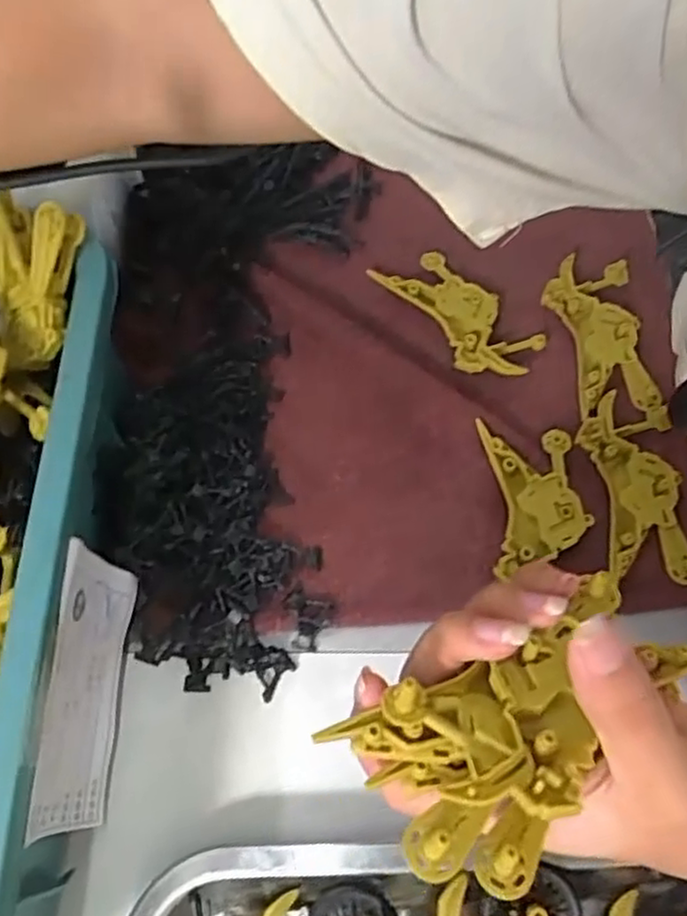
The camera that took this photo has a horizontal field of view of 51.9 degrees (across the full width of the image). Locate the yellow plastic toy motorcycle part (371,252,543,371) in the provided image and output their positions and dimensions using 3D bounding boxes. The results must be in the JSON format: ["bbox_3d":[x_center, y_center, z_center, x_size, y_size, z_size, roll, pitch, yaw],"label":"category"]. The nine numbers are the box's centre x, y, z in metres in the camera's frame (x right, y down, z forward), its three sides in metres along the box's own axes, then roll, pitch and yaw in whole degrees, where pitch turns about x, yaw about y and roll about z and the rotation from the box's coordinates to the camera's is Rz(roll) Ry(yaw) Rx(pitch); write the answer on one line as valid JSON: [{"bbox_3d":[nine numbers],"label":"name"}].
[{"bbox_3d":[0.068,-0.084,0.409,0.049,0.008,0.099,-36,69,-17],"label":"yellow plastic toy motorcycle part"}]

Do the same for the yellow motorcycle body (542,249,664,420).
[{"bbox_3d":[0.145,-0.071,0.402,0.050,0.011,0.098,-2,63,-2],"label":"yellow motorcycle body"}]

